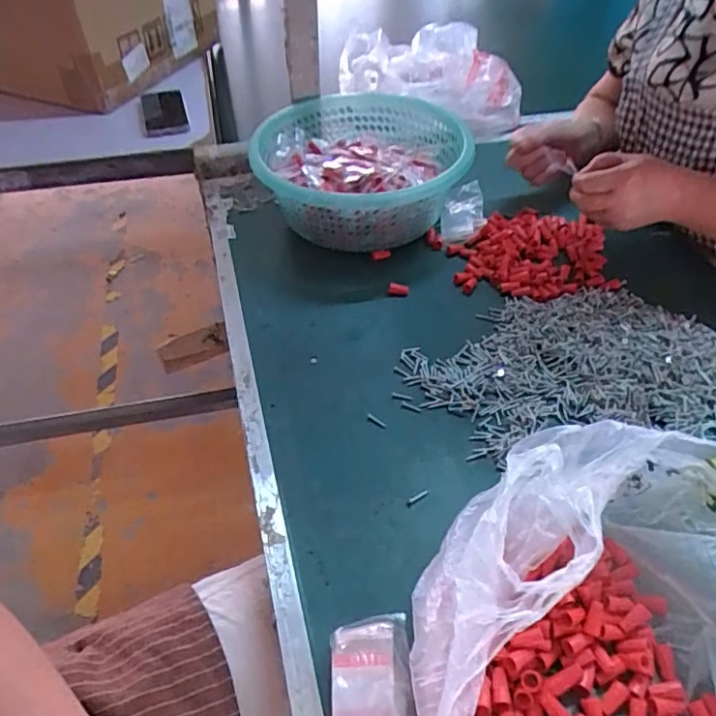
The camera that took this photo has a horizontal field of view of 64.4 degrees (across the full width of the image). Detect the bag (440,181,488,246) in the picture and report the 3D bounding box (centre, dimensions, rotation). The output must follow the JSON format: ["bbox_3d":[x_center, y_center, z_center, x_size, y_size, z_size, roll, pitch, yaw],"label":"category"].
[{"bbox_3d":[0.136,-0.191,0.753,0.054,0.034,0.101,0,47,3],"label":"bag"}]

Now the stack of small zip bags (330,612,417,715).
[{"bbox_3d":[0.010,0.227,0.372,0.055,0.025,0.098,-6,47,-3],"label":"stack of small zip bags"}]

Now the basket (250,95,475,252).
[{"bbox_3d":[0.016,-0.250,0.764,0.274,0.106,0.278,-12,48,-8],"label":"basket"}]

